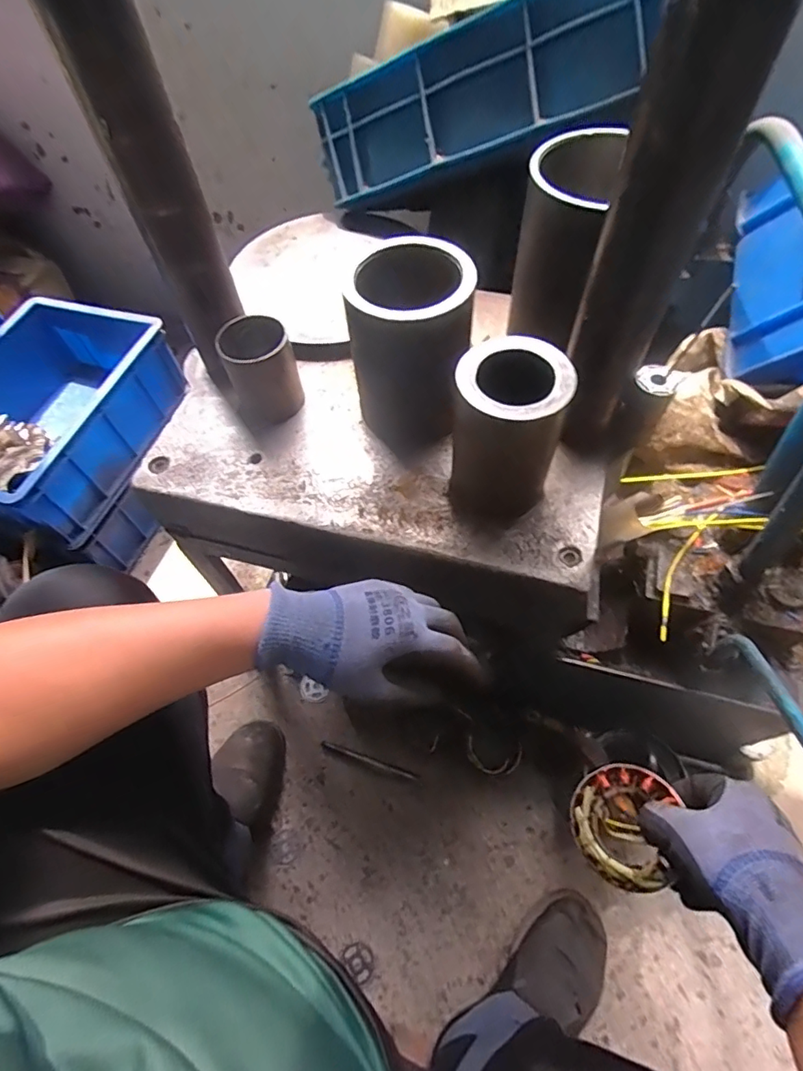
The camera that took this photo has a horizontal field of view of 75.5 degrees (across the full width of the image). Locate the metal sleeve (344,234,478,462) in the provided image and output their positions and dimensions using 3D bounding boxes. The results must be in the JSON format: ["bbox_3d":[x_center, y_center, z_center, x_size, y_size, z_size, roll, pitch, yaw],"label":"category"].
[{"bbox_3d":[0.011,-0.175,0.500,0.106,0.150,0.113,-1,60,2],"label":"metal sleeve"}]

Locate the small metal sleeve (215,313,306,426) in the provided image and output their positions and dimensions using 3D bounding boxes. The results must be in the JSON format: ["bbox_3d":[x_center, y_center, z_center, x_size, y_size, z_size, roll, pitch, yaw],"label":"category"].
[{"bbox_3d":[-0.147,-0.175,0.544,0.067,0.090,0.068,-22,61,-9],"label":"small metal sleeve"}]

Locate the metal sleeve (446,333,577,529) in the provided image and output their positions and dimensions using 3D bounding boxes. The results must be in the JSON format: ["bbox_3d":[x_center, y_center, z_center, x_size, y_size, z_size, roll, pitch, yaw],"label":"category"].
[{"bbox_3d":[0.089,-0.085,0.446,0.087,0.143,0.092,13,61,11],"label":"metal sleeve"}]

